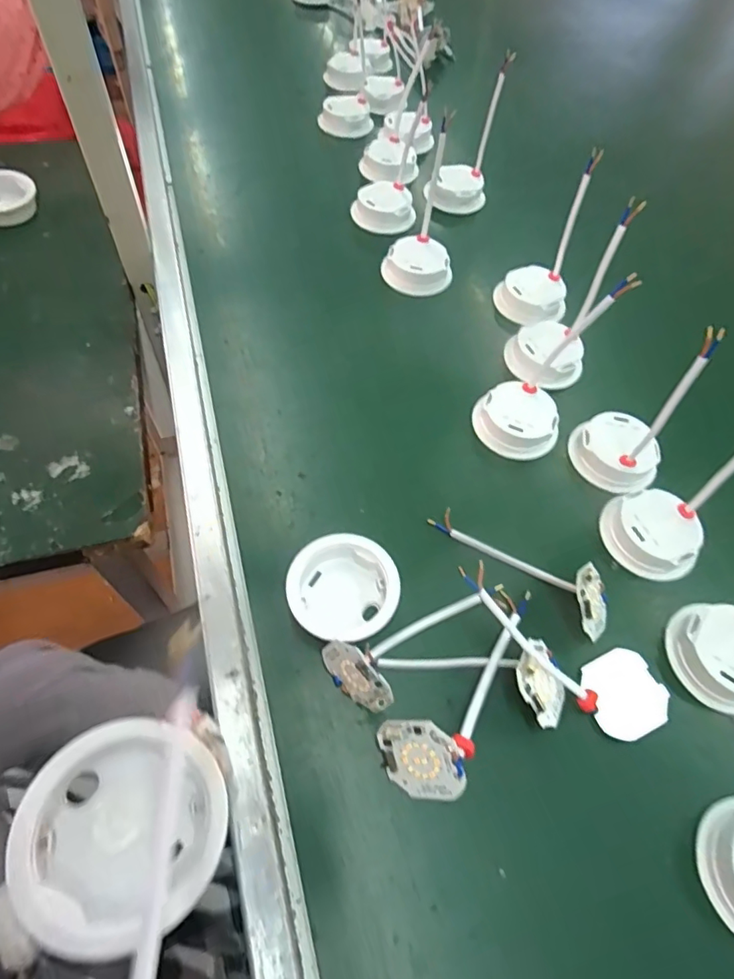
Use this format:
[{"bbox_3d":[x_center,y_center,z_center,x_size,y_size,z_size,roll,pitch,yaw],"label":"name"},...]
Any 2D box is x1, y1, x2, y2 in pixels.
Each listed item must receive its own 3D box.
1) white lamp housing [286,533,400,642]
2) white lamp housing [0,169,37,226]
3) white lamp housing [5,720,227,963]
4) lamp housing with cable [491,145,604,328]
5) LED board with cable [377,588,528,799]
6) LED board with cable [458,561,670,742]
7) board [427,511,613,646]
[{"bbox_3d":[-0.015,0.066,0.355,0.071,0.023,0.068,3,57,-5],"label":"white lamp housing"},{"bbox_3d":[-0.404,-0.320,0.586,0.074,0.034,0.063,-26,62,-19],"label":"white lamp housing"},{"bbox_3d":[-0.089,0.129,0.202,0.067,0.037,0.066,-30,63,-19],"label":"white lamp housing"},{"bbox_3d":[0.166,-0.222,0.486,0.069,0.133,0.060,17,57,8],"label":"lamp housing with cable"},{"bbox_3d":[0.058,0.108,0.322,0.055,0.045,0.147,25,59,13],"label":"LED board with cable"},{"bbox_3d":[0.118,0.099,0.329,0.150,0.029,0.050,33,60,-7],"label":"LED board with cable"},{"bbox_3d":[0.112,0.045,0.371,0.138,0.034,0.043,38,63,20],"label":"board"}]

